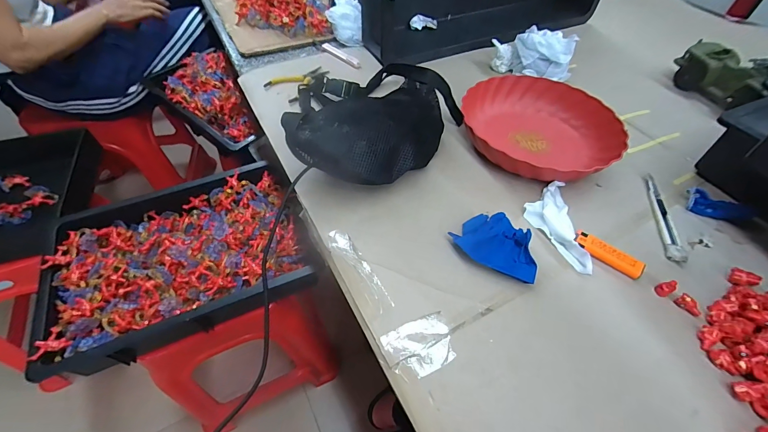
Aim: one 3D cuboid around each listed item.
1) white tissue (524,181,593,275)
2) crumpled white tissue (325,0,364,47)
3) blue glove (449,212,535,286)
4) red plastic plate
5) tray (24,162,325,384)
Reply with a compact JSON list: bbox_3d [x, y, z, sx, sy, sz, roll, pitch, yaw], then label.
[{"bbox_3d":[0.222,0.009,0.446,0.058,0.023,0.139,3,54,3],"label":"white tissue"},{"bbox_3d":[-0.086,-0.430,0.740,0.074,0.061,0.093,-2,53,-2],"label":"crumpled white tissue"},{"bbox_3d":[0.145,0.028,0.423,0.099,0.030,0.083,23,57,17],"label":"blue glove"},{"bbox_3d":[0.248,-0.149,0.544,0.229,0.050,0.246,0,54,0],"label":"red plastic plate"},{"bbox_3d":[-0.379,0.075,0.641,0.419,0.070,0.318,-22,57,-17],"label":"tray"}]

